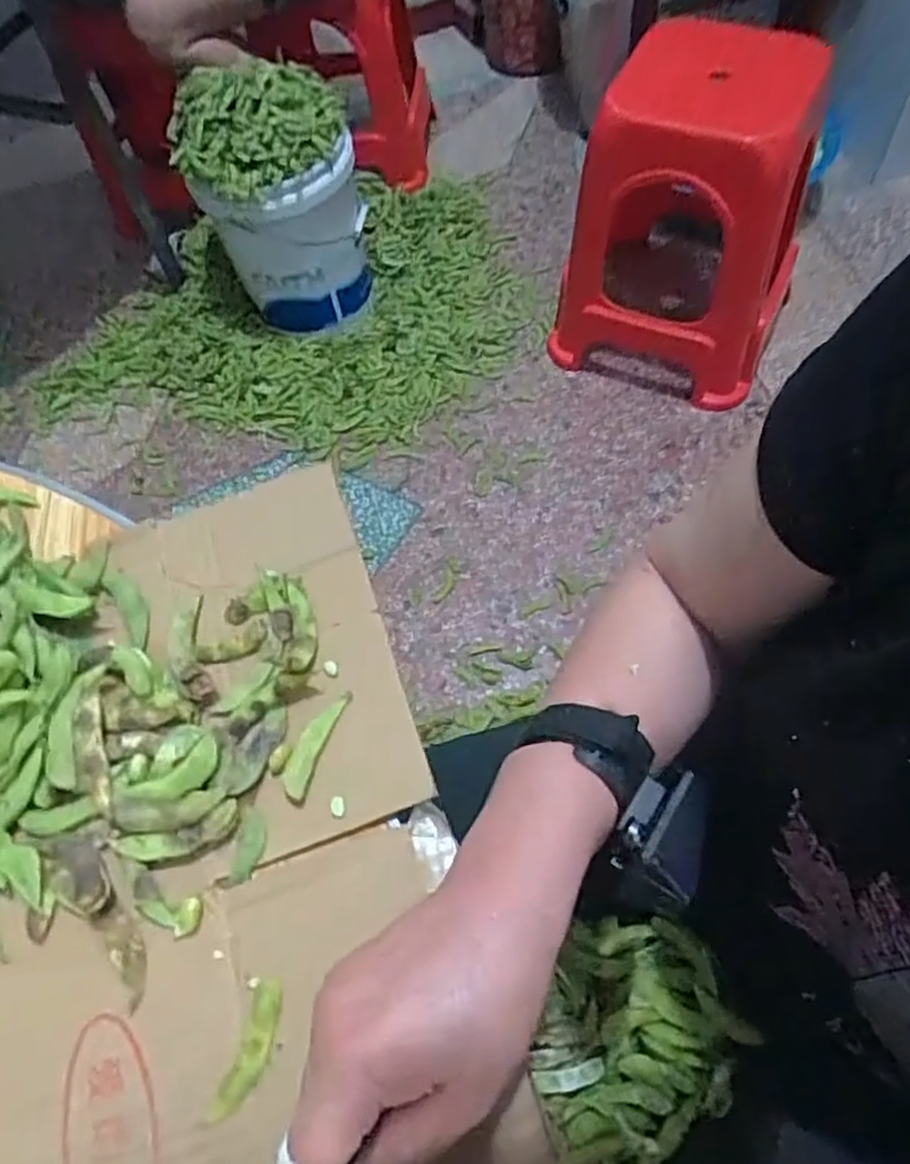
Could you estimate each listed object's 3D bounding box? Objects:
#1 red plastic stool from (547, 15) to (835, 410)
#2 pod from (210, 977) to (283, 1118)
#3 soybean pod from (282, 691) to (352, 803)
[{"bbox_3d":[0.420,-0.617,1.302,0.359,0.503,0.359,23,64,16],"label":"red plastic stool"},{"bbox_3d":[-0.091,0.209,0.330,0.017,0.004,0.055,9,61,9],"label":"pod"},{"bbox_3d":[-0.076,0.085,0.391,0.016,0.008,0.059,18,63,14],"label":"soybean pod"}]

